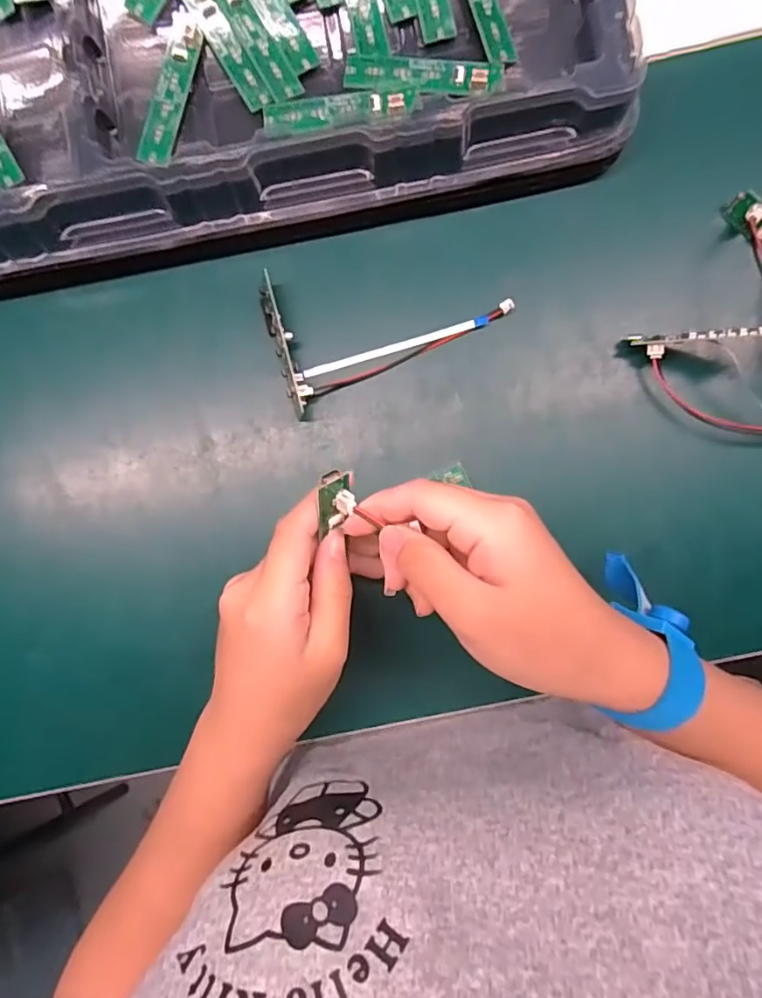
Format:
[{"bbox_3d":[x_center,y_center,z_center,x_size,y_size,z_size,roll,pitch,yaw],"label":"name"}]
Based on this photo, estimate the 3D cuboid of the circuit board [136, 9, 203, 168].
[{"bbox_3d":[-0.113,-0.220,0.293,0.018,0.004,0.084,15,90,3],"label":"circuit board"}]

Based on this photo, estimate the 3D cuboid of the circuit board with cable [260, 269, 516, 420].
[{"bbox_3d":[-0.002,-0.110,0.313,0.136,0.024,0.072,-26,88,2],"label":"circuit board with cable"}]

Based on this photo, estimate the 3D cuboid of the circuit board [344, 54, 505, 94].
[{"bbox_3d":[0.022,-0.224,0.288,0.082,0.005,0.022,9,81,7],"label":"circuit board"}]

